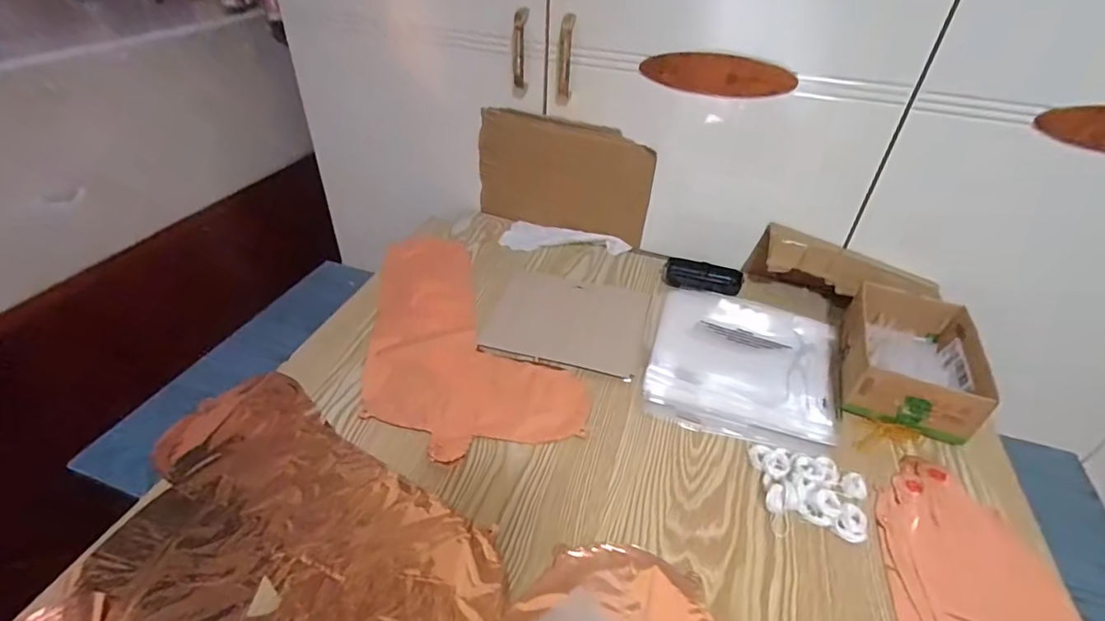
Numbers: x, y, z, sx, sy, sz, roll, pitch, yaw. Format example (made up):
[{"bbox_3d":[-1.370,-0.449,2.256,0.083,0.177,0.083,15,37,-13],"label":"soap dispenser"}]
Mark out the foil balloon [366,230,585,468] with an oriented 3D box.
[{"bbox_3d":[-0.126,0.016,0.678,0.226,0.010,0.411,-11,42,-16],"label":"foil balloon"}]

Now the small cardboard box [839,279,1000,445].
[{"bbox_3d":[0.419,0.055,0.617,0.134,0.062,0.188,16,41,15],"label":"small cardboard box"}]

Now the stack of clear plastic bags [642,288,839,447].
[{"bbox_3d":[0.233,0.063,0.638,0.213,0.017,0.229,14,41,13],"label":"stack of clear plastic bags"}]

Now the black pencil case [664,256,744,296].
[{"bbox_3d":[0.221,-0.050,0.773,0.110,0.032,0.033,18,42,17],"label":"black pencil case"}]

